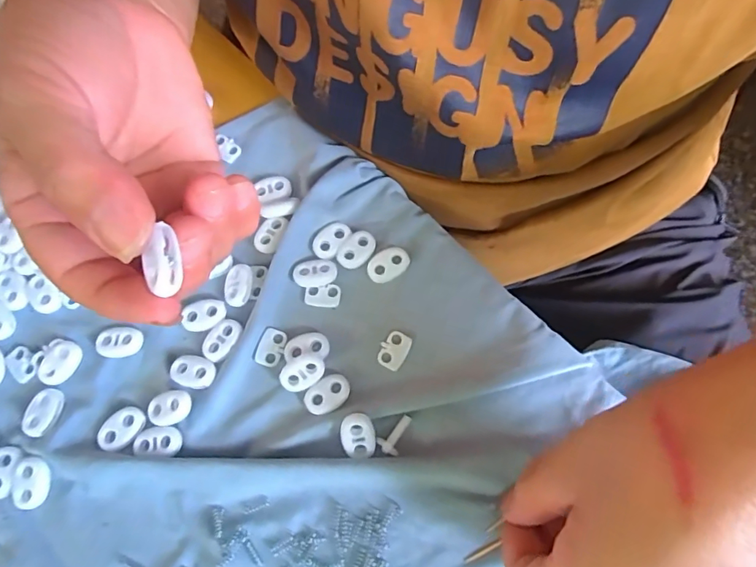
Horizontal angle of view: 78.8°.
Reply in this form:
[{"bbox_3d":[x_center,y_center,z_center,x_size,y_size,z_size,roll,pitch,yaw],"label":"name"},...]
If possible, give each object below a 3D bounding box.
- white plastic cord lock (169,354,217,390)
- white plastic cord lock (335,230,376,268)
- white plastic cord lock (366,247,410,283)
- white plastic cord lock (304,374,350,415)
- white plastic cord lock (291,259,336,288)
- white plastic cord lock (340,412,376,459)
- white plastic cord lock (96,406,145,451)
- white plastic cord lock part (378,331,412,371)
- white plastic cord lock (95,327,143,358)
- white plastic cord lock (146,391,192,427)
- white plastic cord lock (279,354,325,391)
[{"bbox_3d":[-0.090,0.042,0.222,0.022,0.004,0.015,12,74,5],"label":"white plastic cord lock"},{"bbox_3d":[-0.011,-0.018,0.239,0.015,0.004,0.022,35,77,11],"label":"white plastic cord lock"},{"bbox_3d":[0.005,-0.010,0.237,0.023,0.004,0.015,-22,74,-5],"label":"white plastic cord lock"},{"bbox_3d":[-0.024,0.053,0.219,0.022,0.004,0.015,-37,76,-9],"label":"white plastic cord lock"},{"bbox_3d":[-0.033,-0.005,0.236,0.022,0.004,0.012,-11,73,-2],"label":"white plastic cord lock"},{"bbox_3d":[-0.009,0.069,0.209,0.015,0.008,0.020,-9,73,-1],"label":"white plastic cord lock"},{"bbox_3d":[-0.121,0.069,0.217,0.016,0.004,0.022,39,78,12],"label":"white plastic cord lock"},{"bbox_3d":[0.008,0.032,0.225,0.013,0.004,0.018,27,76,9],"label":"white plastic cord lock part"},{"bbox_3d":[-0.129,0.030,0.230,0.021,0.006,0.014,-3,73,1],"label":"white plastic cord lock"},{"bbox_3d":[-0.099,0.059,0.216,0.022,0.005,0.015,-12,73,-2],"label":"white plastic cord lock"},{"bbox_3d":[-0.036,0.043,0.220,0.022,0.008,0.015,-27,94,-2],"label":"white plastic cord lock"}]

